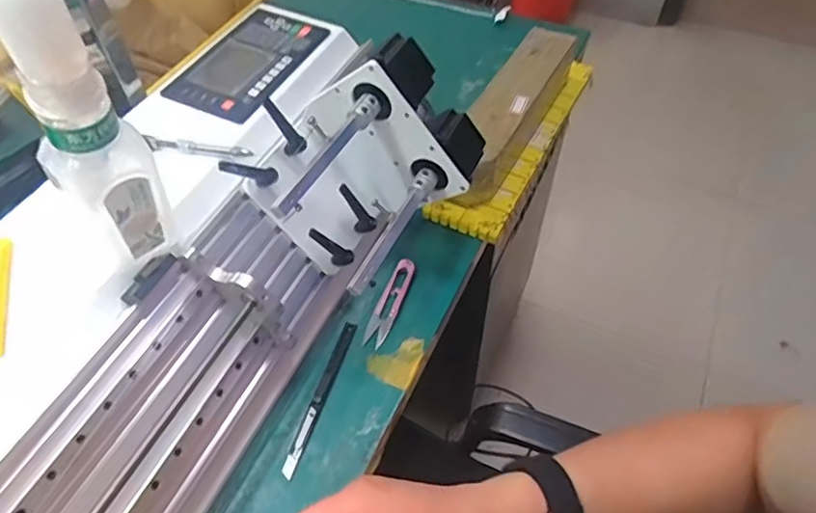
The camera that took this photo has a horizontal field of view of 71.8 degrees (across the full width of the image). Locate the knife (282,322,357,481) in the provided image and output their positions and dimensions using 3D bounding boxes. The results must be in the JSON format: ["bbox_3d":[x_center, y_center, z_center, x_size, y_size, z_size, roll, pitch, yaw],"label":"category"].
[{"bbox_3d":[-0.077,0.121,0.502,0.012,0.004,0.149,14,53,11],"label":"knife"}]

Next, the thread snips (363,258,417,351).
[{"bbox_3d":[-0.017,0.043,0.555,0.022,0.014,0.101,17,54,13],"label":"thread snips"}]

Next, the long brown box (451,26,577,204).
[{"bbox_3d":[0.123,-0.175,0.675,0.061,0.070,0.286,24,56,18],"label":"long brown box"}]

